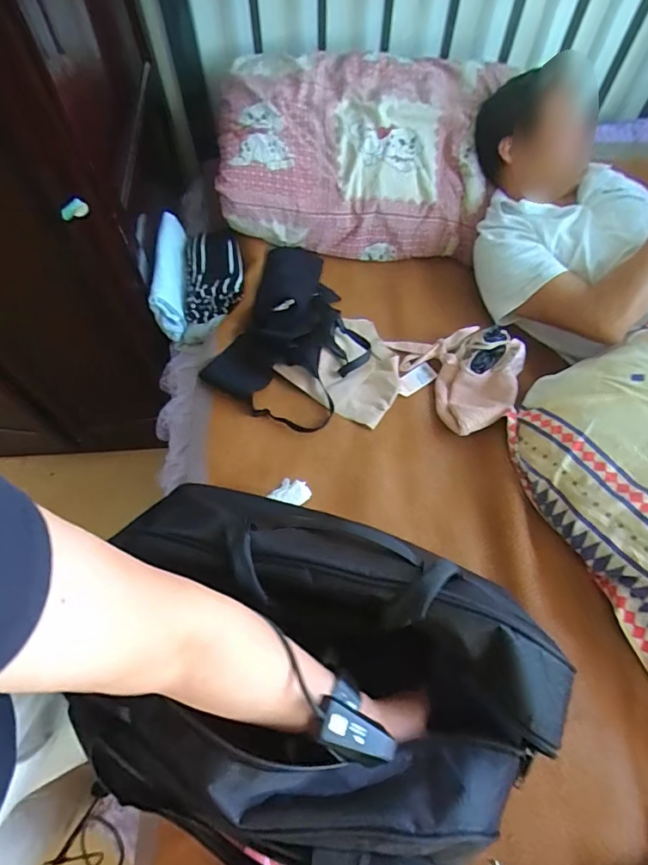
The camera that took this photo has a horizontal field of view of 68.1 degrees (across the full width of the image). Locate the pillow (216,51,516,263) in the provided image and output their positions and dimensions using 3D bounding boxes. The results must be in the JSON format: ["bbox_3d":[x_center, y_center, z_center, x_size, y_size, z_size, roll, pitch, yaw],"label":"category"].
[{"bbox_3d":[0.066,-0.629,1.083,0.576,0.205,0.447,6,63,4],"label":"pillow"}]

